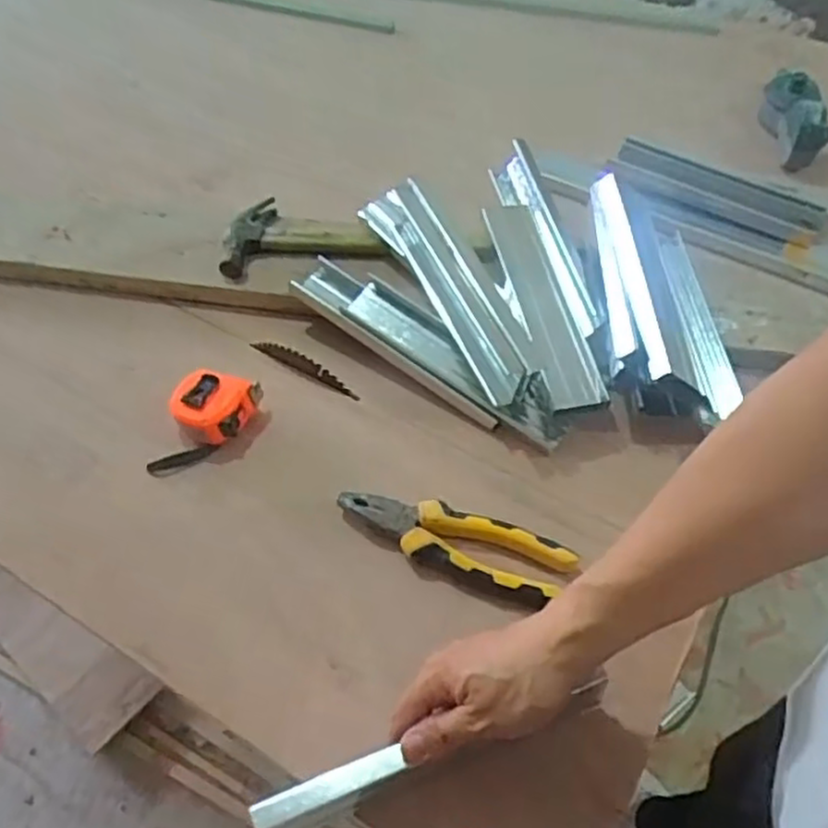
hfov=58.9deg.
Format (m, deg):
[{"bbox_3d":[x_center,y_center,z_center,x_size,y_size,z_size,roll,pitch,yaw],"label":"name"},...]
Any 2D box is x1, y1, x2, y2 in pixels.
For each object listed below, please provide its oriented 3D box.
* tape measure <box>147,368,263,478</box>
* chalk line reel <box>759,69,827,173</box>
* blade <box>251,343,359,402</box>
[{"bbox_3d":[-0.192,0.005,0.654,0.063,0.038,0.110,24,57,19],"label":"tape measure"},{"bbox_3d":[0.476,-0.369,0.918,0.063,0.070,0.132,6,53,7],"label":"chalk line reel"},{"bbox_3d":[-0.107,-0.046,0.711,0.123,0.022,0.011,28,58,21],"label":"blade"}]

